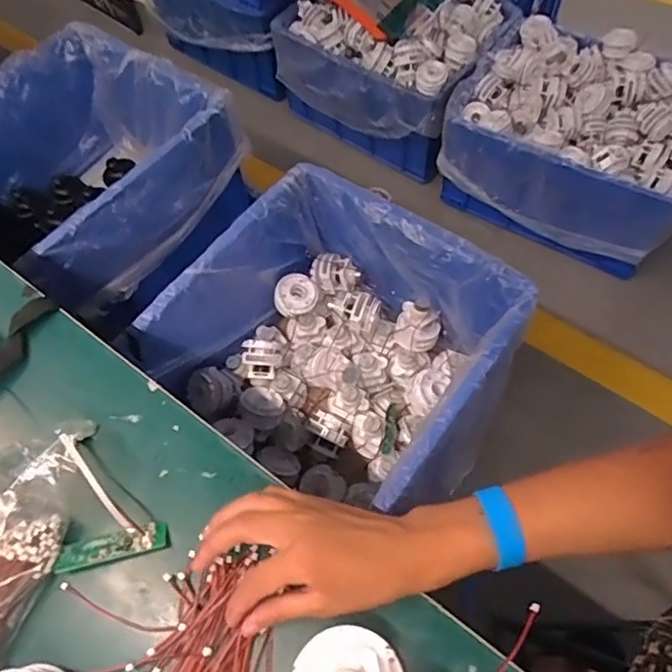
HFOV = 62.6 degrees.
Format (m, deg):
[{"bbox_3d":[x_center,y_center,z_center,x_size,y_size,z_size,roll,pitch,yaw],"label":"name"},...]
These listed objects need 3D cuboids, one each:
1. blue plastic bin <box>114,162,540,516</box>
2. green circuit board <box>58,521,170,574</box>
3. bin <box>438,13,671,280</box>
[{"bbox_3d":[0.004,0.024,0.819,0.398,0.261,0.360,32,68,19],"label":"blue plastic bin"},{"bbox_3d":[-0.170,0.160,0.421,0.083,0.010,0.022,-13,62,-3],"label":"green circuit board"},{"bbox_3d":[0.582,-0.480,1.344,0.578,0.288,0.447,30,68,18],"label":"bin"}]

